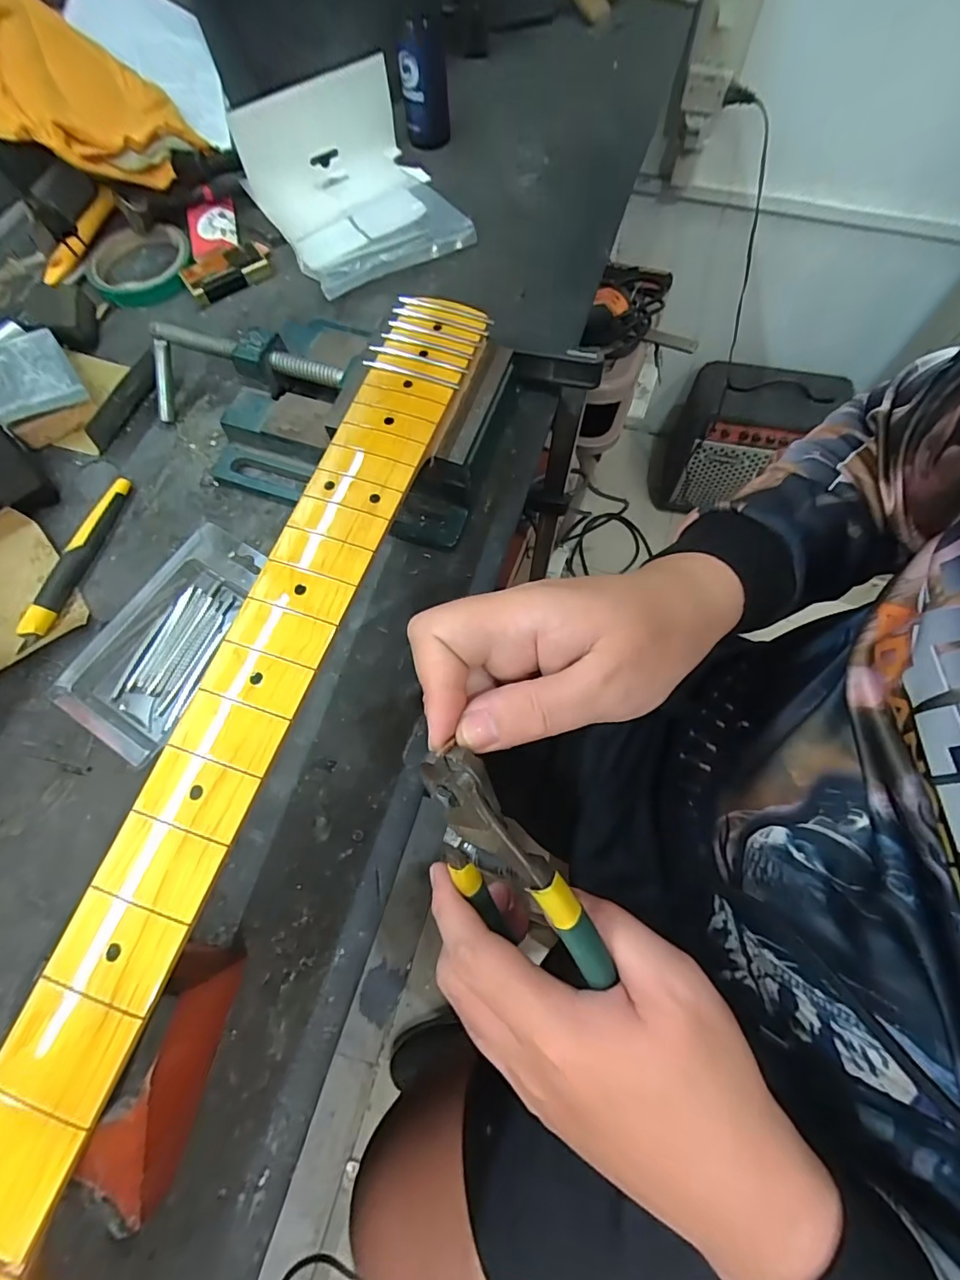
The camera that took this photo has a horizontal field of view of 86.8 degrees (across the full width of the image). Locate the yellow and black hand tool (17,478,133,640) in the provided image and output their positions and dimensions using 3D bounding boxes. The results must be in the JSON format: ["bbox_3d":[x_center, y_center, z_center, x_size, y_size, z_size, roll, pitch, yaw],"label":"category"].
[{"bbox_3d":[-0.267,-0.058,0.337,0.014,0.014,0.119,12,70,6],"label":"yellow and black hand tool"}]

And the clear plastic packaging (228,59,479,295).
[{"bbox_3d":[-0.107,-0.390,0.433,0.145,0.056,0.186,-27,71,-9],"label":"clear plastic packaging"}]

